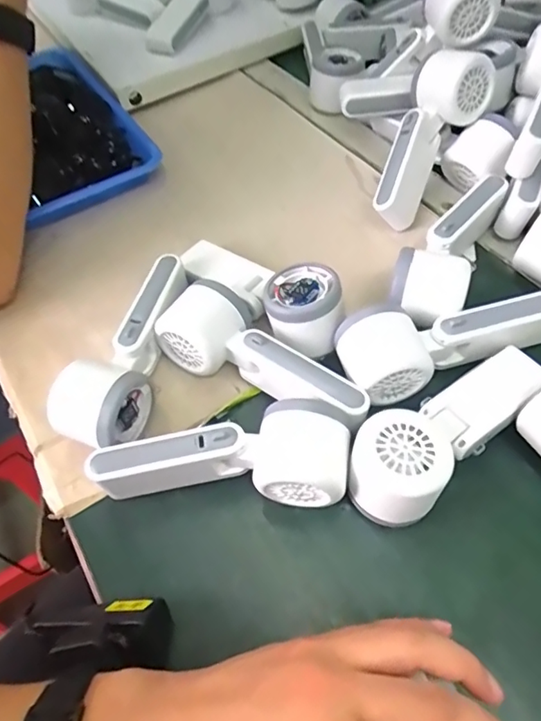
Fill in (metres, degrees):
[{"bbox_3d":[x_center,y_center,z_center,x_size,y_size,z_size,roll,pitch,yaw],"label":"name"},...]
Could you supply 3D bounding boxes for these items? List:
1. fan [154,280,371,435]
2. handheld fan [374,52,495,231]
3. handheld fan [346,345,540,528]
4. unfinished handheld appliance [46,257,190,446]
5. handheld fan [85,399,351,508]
[{"bbox_3d":[-0.001,-0.004,0.377,0.167,0.052,0.064,26,61,21],"label":"fan"},{"bbox_3d":[0.141,-0.195,0.460,0.069,0.046,0.166,28,91,22],"label":"handheld fan"},{"bbox_3d":[0.113,0.041,0.332,0.149,0.044,0.054,-37,60,-20],"label":"handheld fan"},{"bbox_3d":[-0.104,-0.007,0.388,0.056,0.060,0.162,10,56,11],"label":"unfinished handheld appliance"},{"bbox_3d":[-0.032,0.063,0.341,0.161,0.055,0.052,1,55,6],"label":"handheld fan"}]

